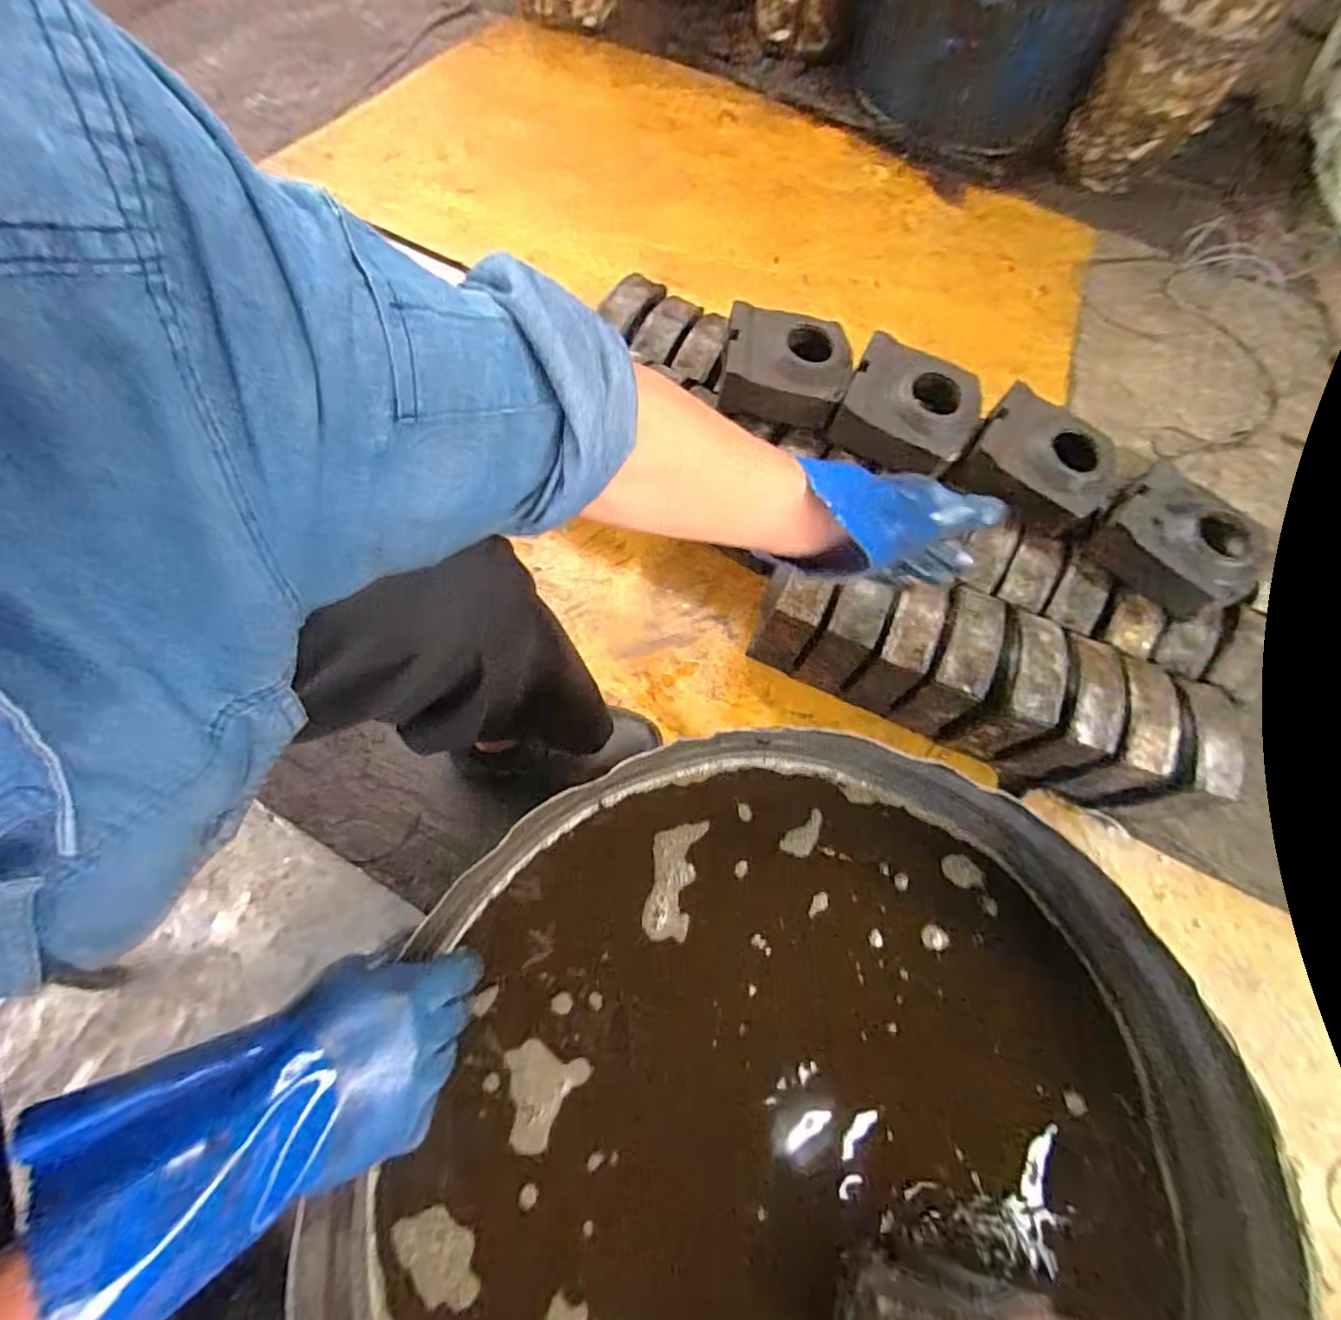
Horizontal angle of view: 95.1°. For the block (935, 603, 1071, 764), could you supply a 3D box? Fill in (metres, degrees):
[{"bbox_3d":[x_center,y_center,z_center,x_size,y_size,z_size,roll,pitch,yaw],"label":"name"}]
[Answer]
[{"bbox_3d":[0.466,0.038,0.843,0.090,0.121,0.177,27,66,7],"label":"block"}]

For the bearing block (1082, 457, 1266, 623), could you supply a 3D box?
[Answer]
[{"bbox_3d":[0.697,-0.163,0.844,0.188,0.069,0.153,39,68,12],"label":"bearing block"}]

